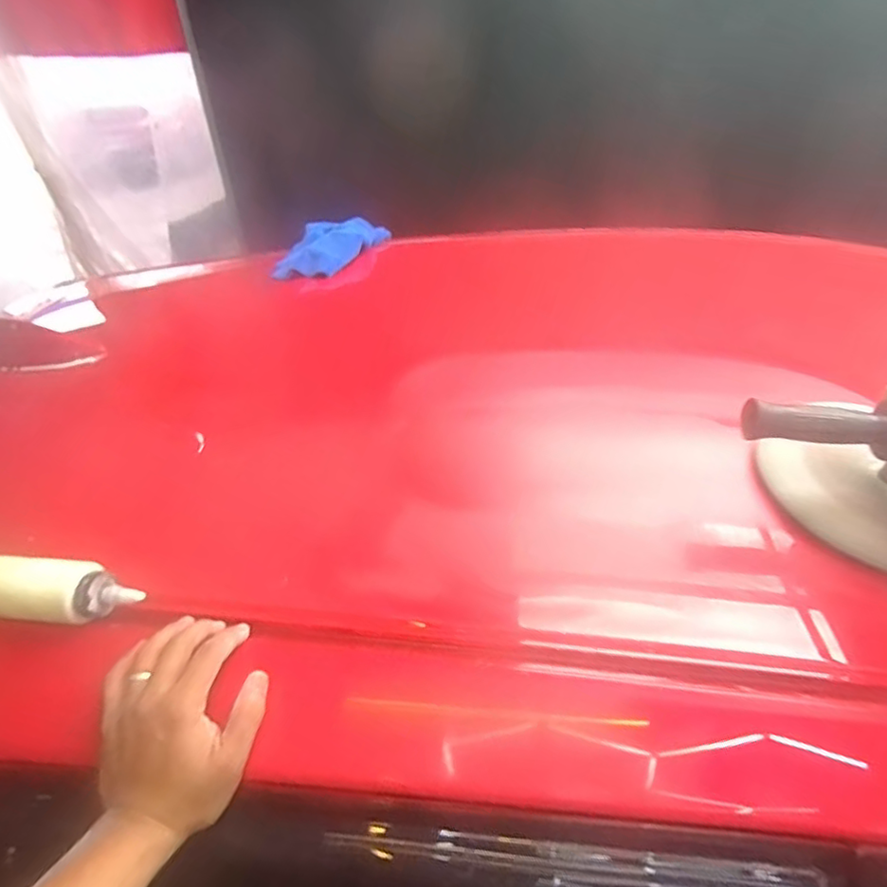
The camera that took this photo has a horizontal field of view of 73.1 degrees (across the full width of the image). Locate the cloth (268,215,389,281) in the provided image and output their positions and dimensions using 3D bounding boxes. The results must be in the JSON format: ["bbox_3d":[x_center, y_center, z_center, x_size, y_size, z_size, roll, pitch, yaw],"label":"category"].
[{"bbox_3d":[-0.225,-0.380,1.138,0.158,0.048,0.277,10,40,16],"label":"cloth"}]

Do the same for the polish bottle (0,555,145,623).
[{"bbox_3d":[-0.360,0.126,0.526,0.184,0.048,0.053,4,39,9],"label":"polish bottle"}]

